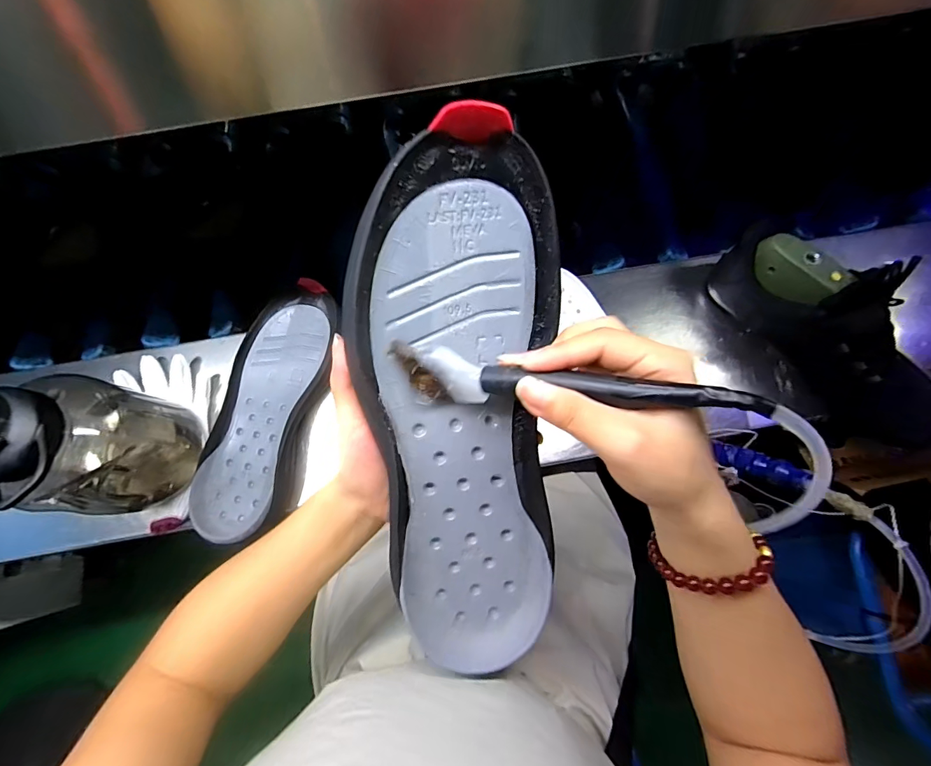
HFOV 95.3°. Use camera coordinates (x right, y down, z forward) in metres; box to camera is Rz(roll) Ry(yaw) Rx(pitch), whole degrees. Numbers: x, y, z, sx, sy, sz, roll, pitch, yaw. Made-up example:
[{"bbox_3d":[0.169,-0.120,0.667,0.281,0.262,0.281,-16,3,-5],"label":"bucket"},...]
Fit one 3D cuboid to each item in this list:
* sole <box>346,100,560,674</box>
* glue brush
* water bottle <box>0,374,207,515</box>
[{"bbox_3d":[-0.003,0.025,0.246,0.107,0.032,0.312,-2,103,0],"label":"sole"},{"bbox_3d":[0.045,0.002,0.208,0.173,0.032,0.023,6,77,25],"label":"glue brush"},{"bbox_3d":[-0.375,0.064,0.419,0.117,0.214,0.117,20,79,5],"label":"water bottle"}]

